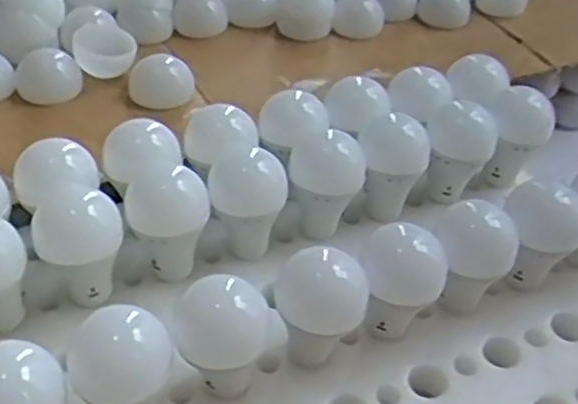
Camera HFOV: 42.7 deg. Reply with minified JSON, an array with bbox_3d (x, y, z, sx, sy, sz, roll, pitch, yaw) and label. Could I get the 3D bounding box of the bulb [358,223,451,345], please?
[{"bbox_3d":[0.082,0.068,0.568,0.066,0.099,0.062,17,43,12],"label":"bulb"}]

